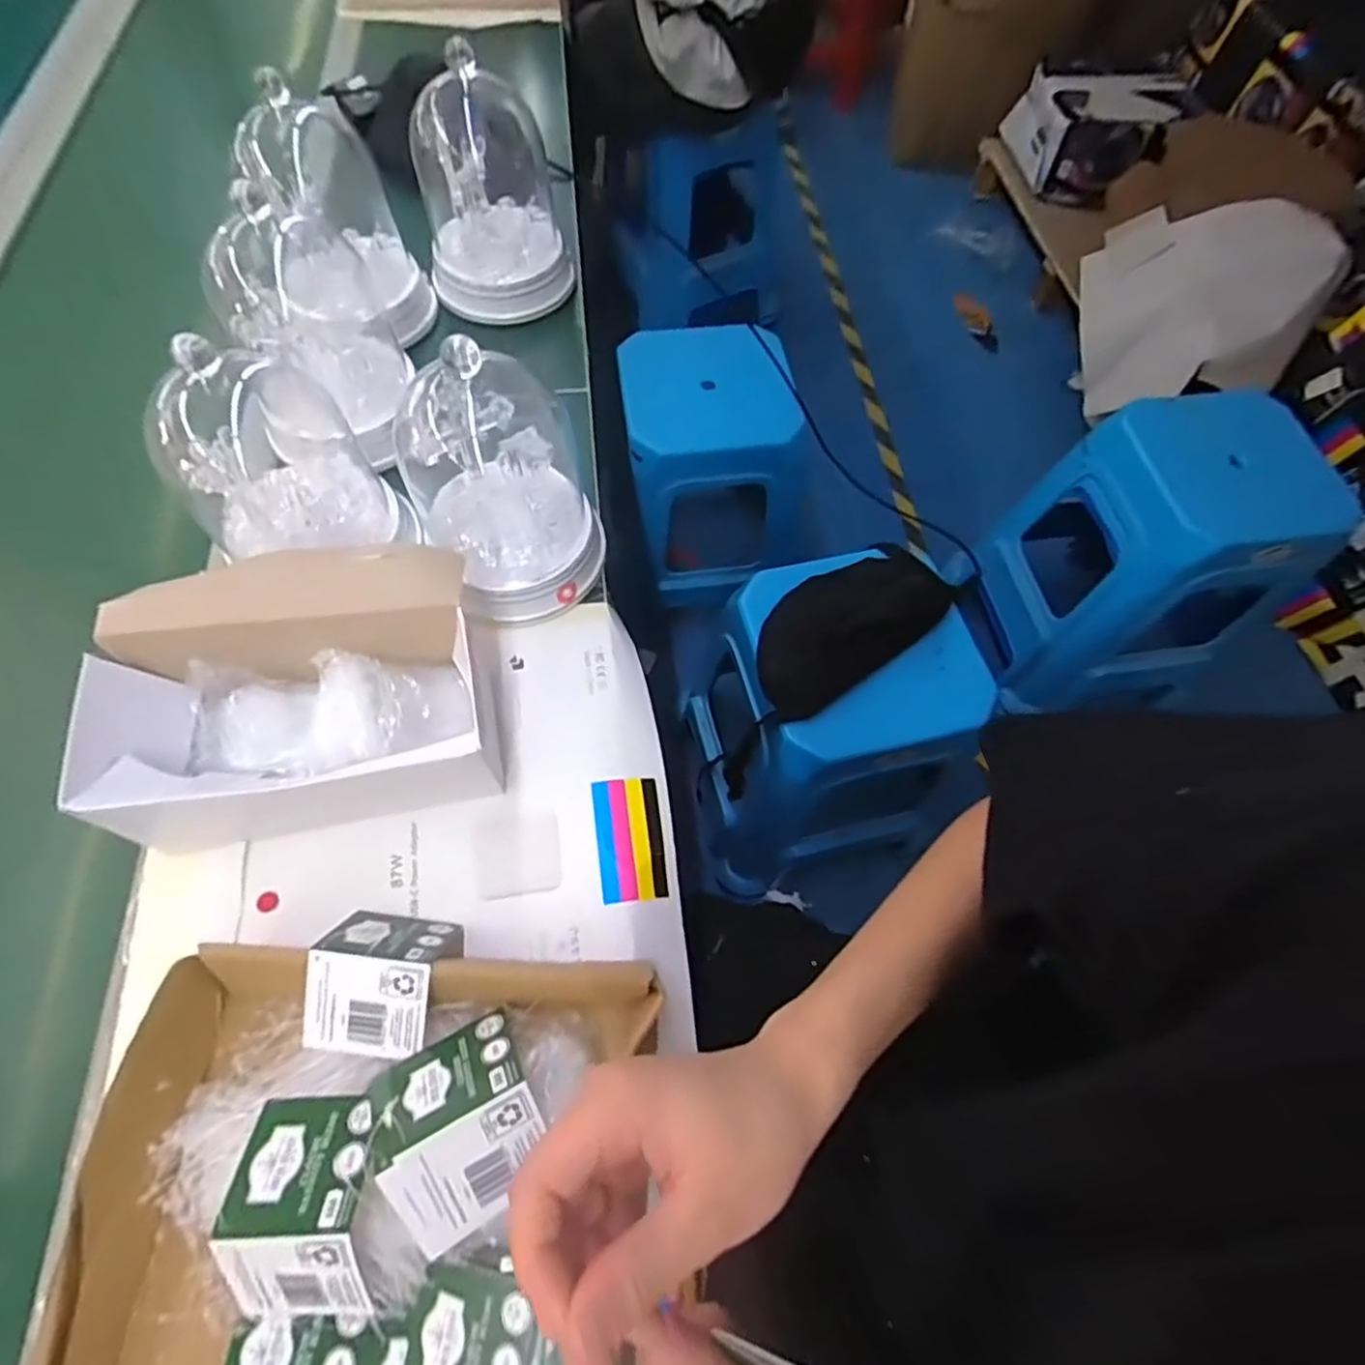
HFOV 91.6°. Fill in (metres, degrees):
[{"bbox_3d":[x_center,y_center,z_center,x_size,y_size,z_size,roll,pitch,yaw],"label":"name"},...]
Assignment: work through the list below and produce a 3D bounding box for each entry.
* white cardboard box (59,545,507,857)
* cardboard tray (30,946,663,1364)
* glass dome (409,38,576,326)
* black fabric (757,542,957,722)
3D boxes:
[{"bbox_3d":[-0.269,0.000,0.477,0.239,0.104,0.187,-11,65,-8],"label":"white cardboard box"},{"bbox_3d":[-0.172,0.319,0.345,0.299,0.066,0.322,4,64,-1],"label":"cardboard tray"},{"bbox_3d":[-0.199,-0.511,0.678,0.146,0.207,0.157,-10,65,-8],"label":"glass dome"},{"bbox_3d":[0.216,-0.078,0.881,0.293,0.043,0.142,-32,70,-17],"label":"black fabric"}]

